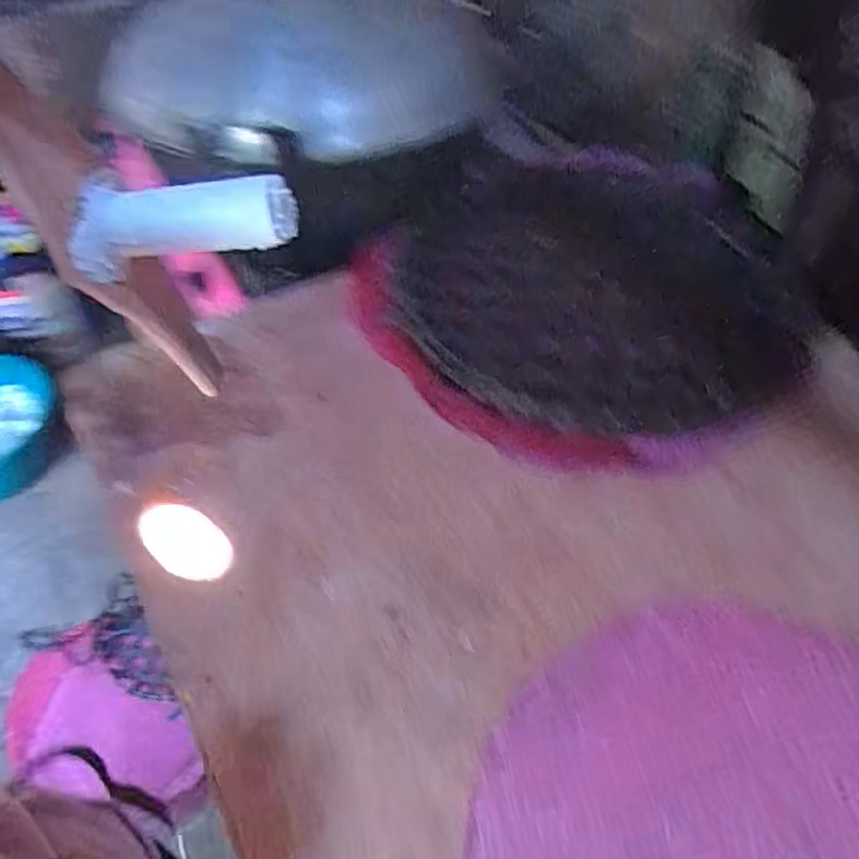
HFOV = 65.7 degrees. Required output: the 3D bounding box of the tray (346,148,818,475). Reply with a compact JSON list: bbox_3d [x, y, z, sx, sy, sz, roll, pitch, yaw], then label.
[{"bbox_3d":[0.153,-0.141,0.666,0.410,0.055,0.397,1,51,-1],"label":"tray"}]

